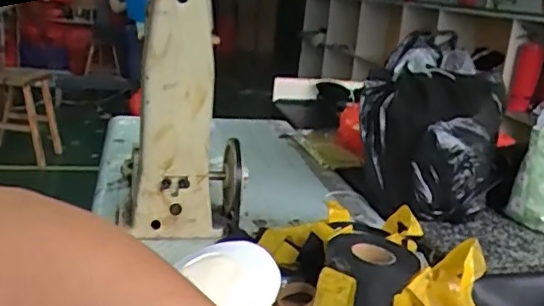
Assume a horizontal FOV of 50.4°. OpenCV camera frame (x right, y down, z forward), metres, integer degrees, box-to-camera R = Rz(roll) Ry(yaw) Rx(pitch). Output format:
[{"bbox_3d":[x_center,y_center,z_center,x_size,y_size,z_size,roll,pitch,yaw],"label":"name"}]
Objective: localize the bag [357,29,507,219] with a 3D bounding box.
[{"bbox_3d":[0.293,-0.050,1.092,0.242,0.272,0.266,9,17,11],"label":"bag"}]

